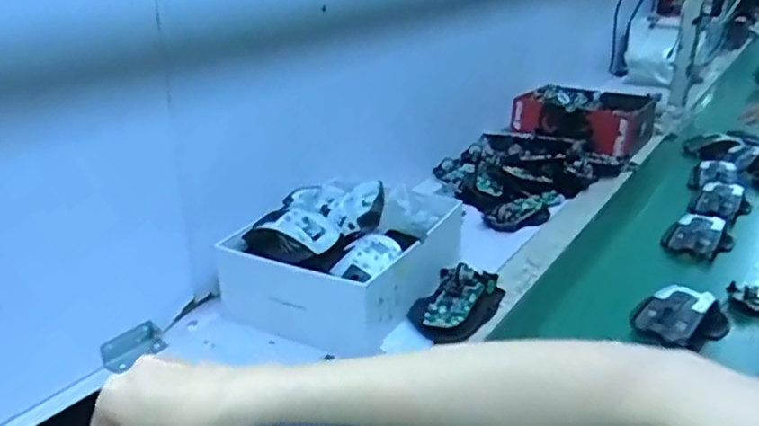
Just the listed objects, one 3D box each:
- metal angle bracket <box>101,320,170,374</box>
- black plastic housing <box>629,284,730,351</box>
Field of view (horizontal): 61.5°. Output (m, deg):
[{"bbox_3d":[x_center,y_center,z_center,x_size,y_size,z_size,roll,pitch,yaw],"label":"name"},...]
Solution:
[{"bbox_3d":[-0.249,0.134,0.649,0.024,0.026,0.066,16,29,34],"label":"metal angle bracket"},{"bbox_3d":[0.306,0.111,0.656,0.092,0.038,0.077,13,28,30],"label":"black plastic housing"}]

